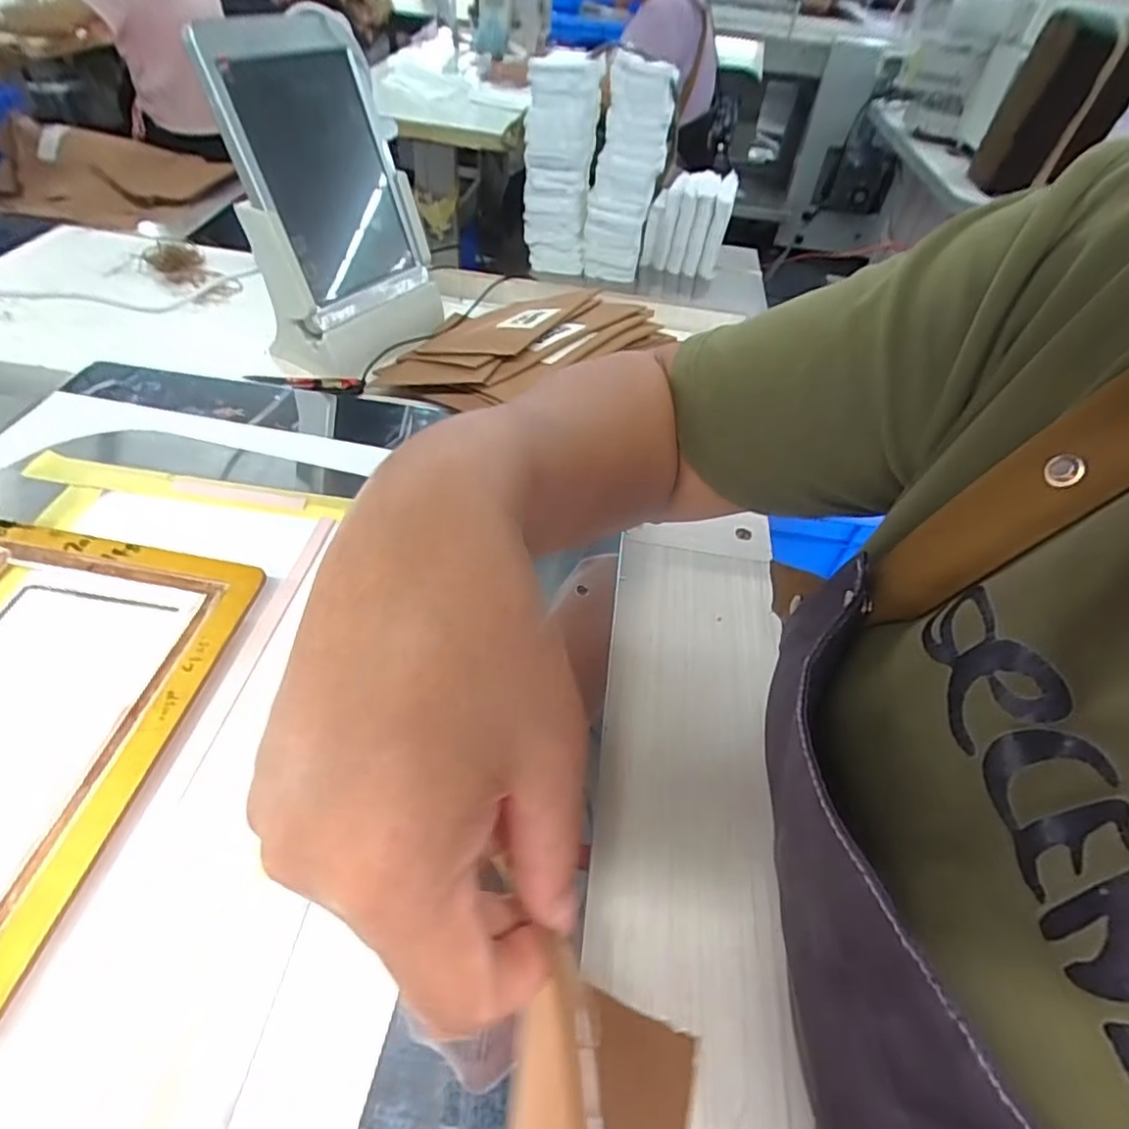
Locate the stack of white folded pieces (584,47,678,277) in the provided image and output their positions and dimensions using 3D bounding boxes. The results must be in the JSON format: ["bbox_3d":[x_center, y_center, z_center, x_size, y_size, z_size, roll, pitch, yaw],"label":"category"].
[{"bbox_3d":[0.150,-0.932,1.500,0.164,0.420,0.170,9,48,1],"label":"stack of white folded pieces"}]

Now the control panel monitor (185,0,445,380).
[{"bbox_3d":[-0.206,-0.315,0.547,0.061,0.264,0.157,7,34,36],"label":"control panel monitor"}]

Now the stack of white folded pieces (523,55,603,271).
[{"bbox_3d":[-0.011,-0.959,1.510,0.165,0.401,0.233,2,49,-5],"label":"stack of white folded pieces"}]

